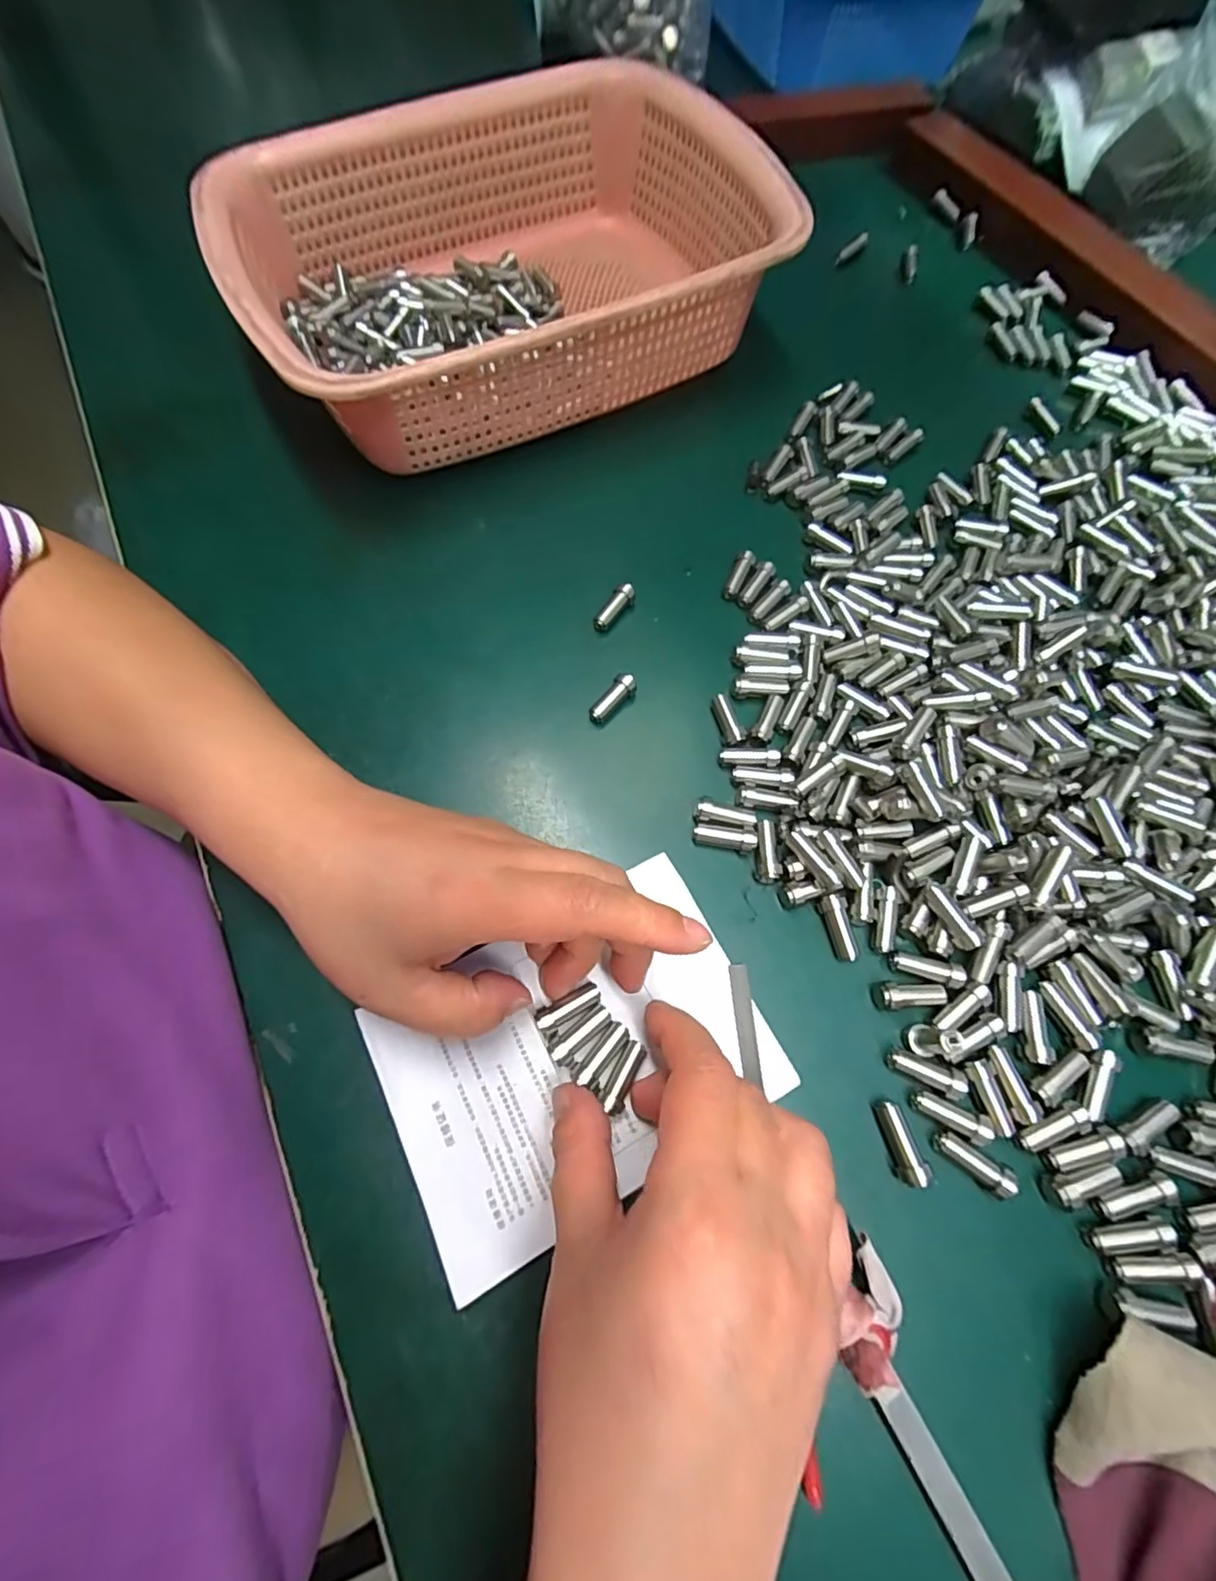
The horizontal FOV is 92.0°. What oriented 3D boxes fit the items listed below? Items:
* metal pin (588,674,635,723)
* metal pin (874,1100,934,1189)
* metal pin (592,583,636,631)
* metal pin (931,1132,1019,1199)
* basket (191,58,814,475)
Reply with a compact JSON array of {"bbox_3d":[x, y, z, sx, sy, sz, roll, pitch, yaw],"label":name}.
[{"bbox_3d":[0.002,-0.044,0.279,0.008,0.010,0.027,40,73,13],"label":"metal pin"},{"bbox_3d":[0.107,0.130,0.216,0.011,0.011,0.027,-13,70,-6],"label":"metal pin"},{"bbox_3d":[0.004,-0.094,0.301,0.007,0.011,0.029,36,72,12],"label":"metal pin"},{"bbox_3d":[0.134,0.137,0.215,0.028,0.009,0.010,30,71,10],"label":"metal pin"},{"bbox_3d":[-0.053,-0.300,0.345,0.304,0.085,0.218,-27,72,-11],"label":"basket"}]

